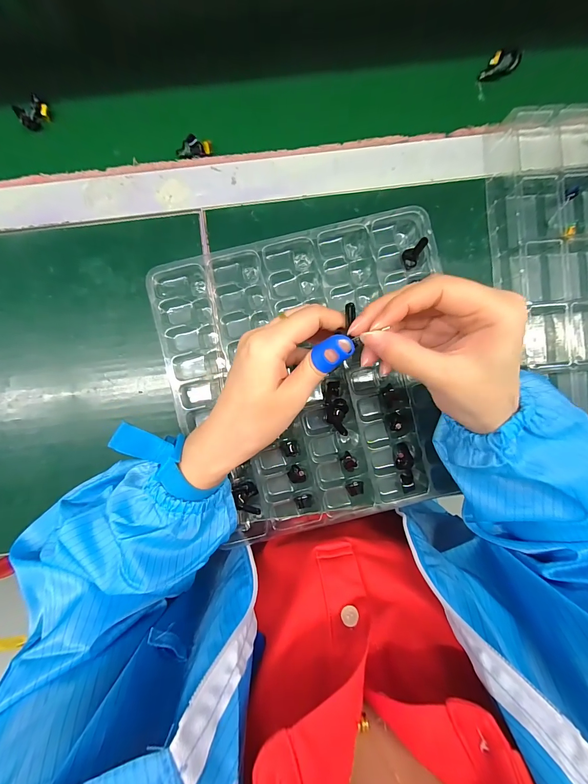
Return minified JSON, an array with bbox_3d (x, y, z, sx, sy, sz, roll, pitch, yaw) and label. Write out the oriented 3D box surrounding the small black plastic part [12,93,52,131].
[{"bbox_3d":[-0.247,-0.266,0.295,0.028,0.013,0.017,-31,92,1],"label":"small black plastic part"}]

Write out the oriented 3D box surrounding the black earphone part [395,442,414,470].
[{"bbox_3d":[0.099,0.058,0.279,0.014,0.010,0.023,3,92,-1],"label":"black earphone part"}]

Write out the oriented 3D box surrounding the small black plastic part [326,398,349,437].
[{"bbox_3d":[0.038,0.023,0.275,0.020,0.012,0.033,-1,92,0],"label":"small black plastic part"}]

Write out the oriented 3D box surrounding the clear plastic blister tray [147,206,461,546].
[{"bbox_3d":[0.015,-0.010,0.282,0.236,0.030,0.255,-10,92,0],"label":"clear plastic blister tray"}]

